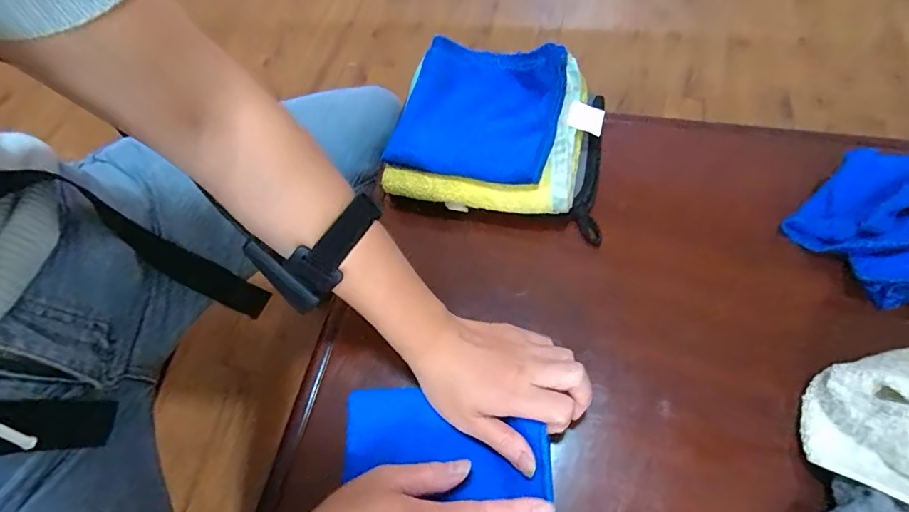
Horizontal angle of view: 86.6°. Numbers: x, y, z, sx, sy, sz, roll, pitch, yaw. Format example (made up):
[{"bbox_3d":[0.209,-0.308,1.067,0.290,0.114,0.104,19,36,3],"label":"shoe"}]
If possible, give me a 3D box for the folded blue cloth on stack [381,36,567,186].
[{"bbox_3d":[0.022,-0.139,0.447,0.143,0.040,0.138,15,63,12],"label":"folded blue cloth on stack"}]

